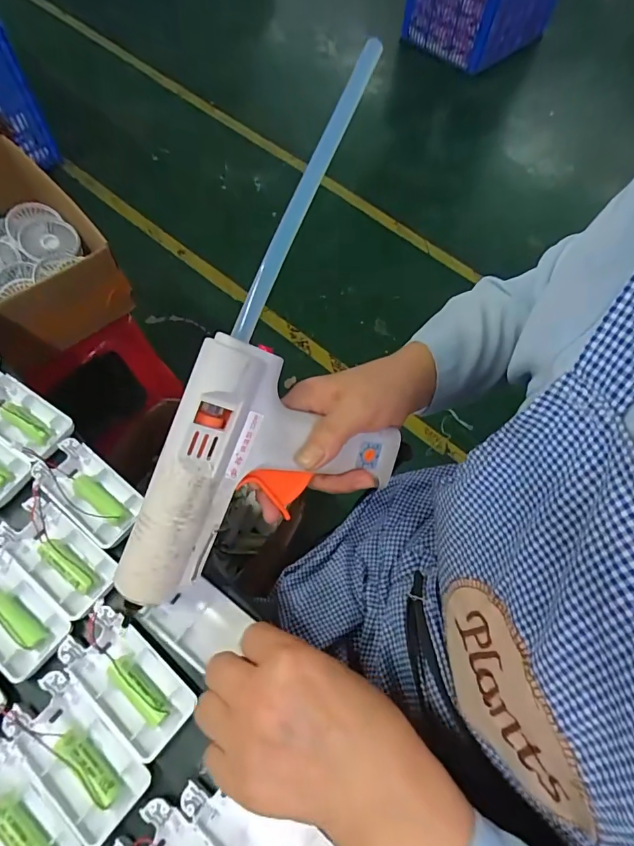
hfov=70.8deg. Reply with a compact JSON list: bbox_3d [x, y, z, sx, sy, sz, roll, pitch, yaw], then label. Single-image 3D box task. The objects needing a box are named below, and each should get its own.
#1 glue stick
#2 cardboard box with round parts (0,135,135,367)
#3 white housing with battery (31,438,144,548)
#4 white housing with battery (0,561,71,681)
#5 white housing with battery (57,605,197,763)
[{"bbox_3d":[-0.008,-0.139,0.273,0.014,0.011,0.189,27,95,10],"label":"glue stick"},{"bbox_3d":[-0.512,-0.291,0.745,0.373,0.181,0.226,41,68,15],"label":"cardboard box with round parts"},{"bbox_3d":[-0.179,0.054,0.353,0.090,0.015,0.046,36,67,14],"label":"white housing with battery"},{"bbox_3d":[-0.219,0.132,0.312,0.093,0.013,0.045,34,67,13],"label":"white housing with battery"},{"bbox_3d":[-0.126,0.170,0.299,0.093,0.019,0.046,39,68,15],"label":"white housing with battery"}]

